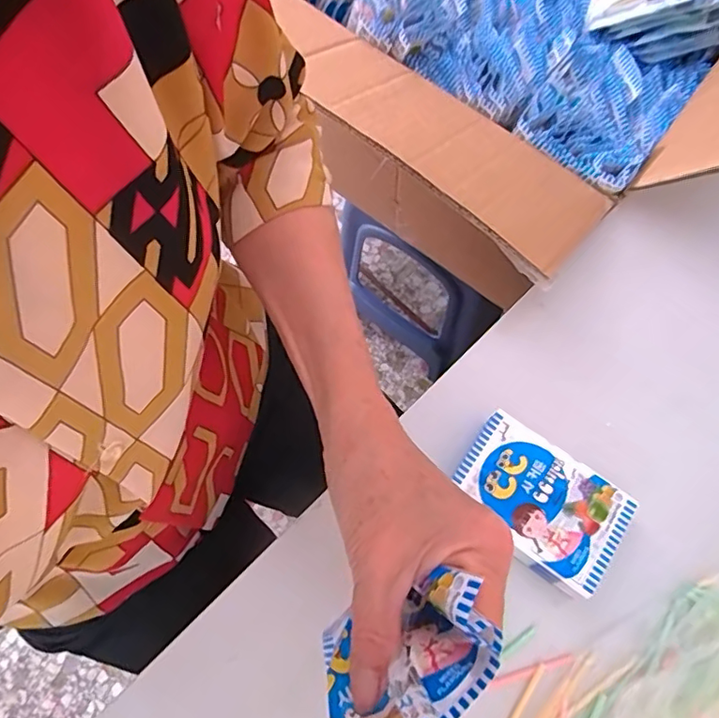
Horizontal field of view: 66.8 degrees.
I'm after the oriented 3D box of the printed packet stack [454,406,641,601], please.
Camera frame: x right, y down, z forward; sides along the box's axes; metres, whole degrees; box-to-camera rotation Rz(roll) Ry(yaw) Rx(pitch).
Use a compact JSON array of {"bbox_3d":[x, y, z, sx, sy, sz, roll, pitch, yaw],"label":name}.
[{"bbox_3d":[0.115,0.091,0.351,0.105,0.020,0.071,36,72,12],"label":"printed packet stack"}]

